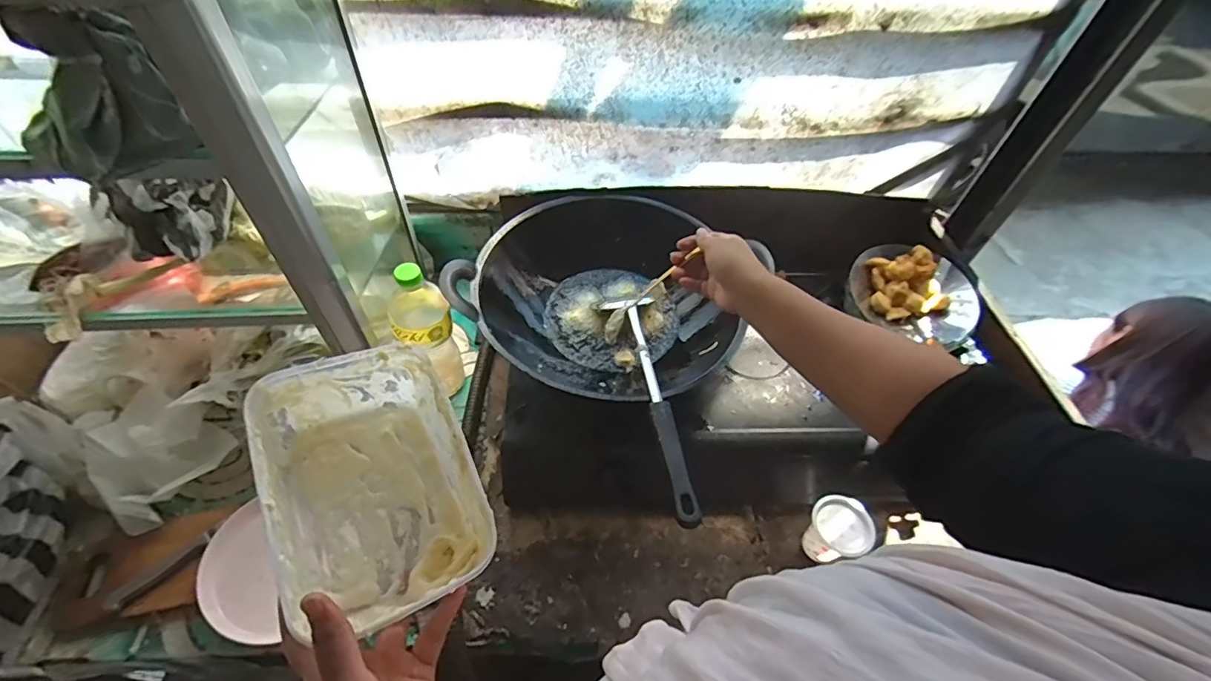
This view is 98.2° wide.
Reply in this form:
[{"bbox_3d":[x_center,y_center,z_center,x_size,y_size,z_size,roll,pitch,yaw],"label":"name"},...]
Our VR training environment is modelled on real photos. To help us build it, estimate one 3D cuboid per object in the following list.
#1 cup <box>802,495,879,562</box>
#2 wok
[{"bbox_3d":[0.289,0.239,0.659,0.062,0.070,0.070,-13,55,-12],"label":"cup"},{"bbox_3d":[0.005,-0.058,0.727,0.337,0.131,0.347,1,54,-2],"label":"wok"}]

